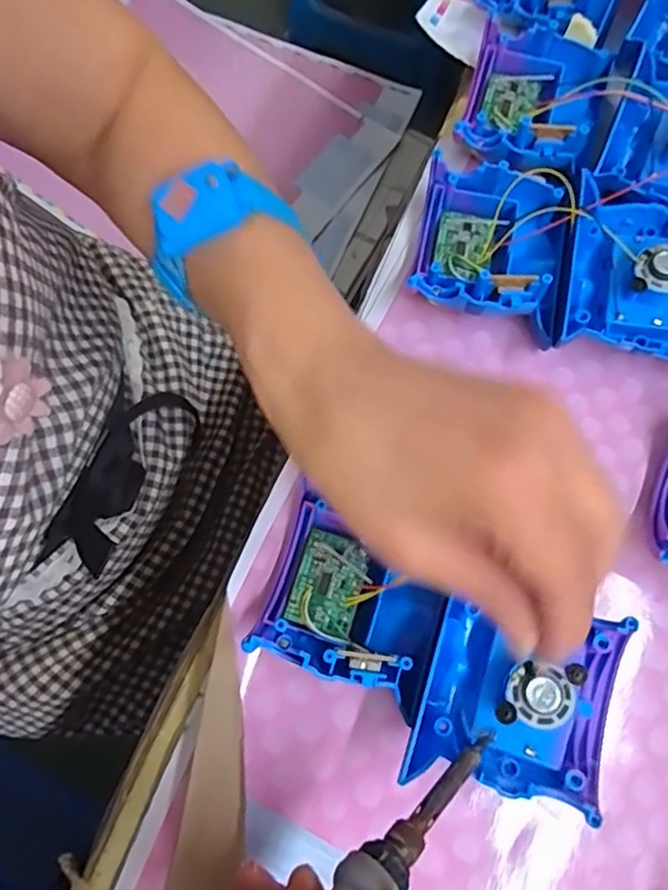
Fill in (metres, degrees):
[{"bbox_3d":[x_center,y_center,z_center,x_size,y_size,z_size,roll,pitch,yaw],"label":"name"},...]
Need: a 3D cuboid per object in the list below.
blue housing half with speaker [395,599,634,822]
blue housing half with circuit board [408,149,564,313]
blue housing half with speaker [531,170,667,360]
[{"bbox_3d":[0.078,0.107,0.265,0.075,0.033,0.080,17,74,3],"label":"blue housing half with speaker"},{"bbox_3d":[0.079,-0.106,0.330,0.066,0.033,0.079,11,74,2],"label":"blue housing half with circuit board"},{"bbox_3d":[0.156,-0.088,0.328,0.081,0.040,0.082,12,74,2],"label":"blue housing half with speaker"}]

